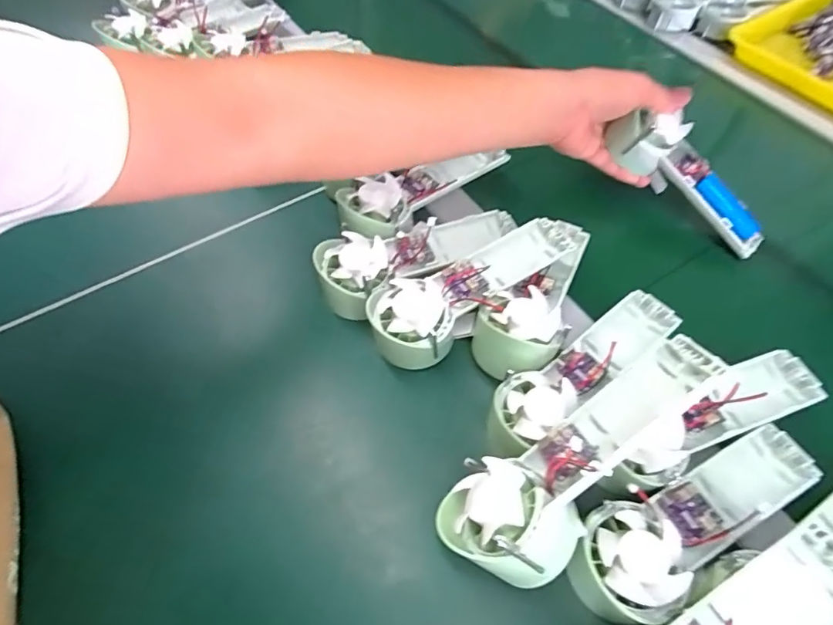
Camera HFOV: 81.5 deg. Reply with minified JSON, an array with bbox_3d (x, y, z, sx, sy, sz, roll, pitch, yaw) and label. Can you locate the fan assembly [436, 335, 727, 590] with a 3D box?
[{"bbox_3d":[0.090,0.082,0.270,0.176,0.044,0.070,-42,67,1],"label":"fan assembly"}]

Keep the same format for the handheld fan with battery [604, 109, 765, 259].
[{"bbox_3d":[0.252,-0.121,0.447,0.162,0.053,0.051,43,64,0],"label":"handheld fan with battery"}]

